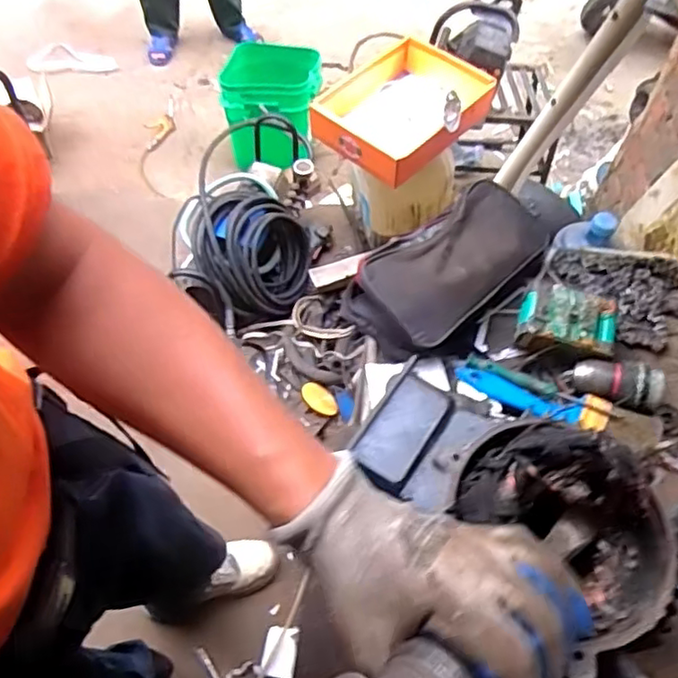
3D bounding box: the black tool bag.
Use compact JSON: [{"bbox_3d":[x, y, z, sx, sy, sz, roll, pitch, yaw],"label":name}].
[{"bbox_3d":[0.120,-0.075,0.669,0.232,0.062,0.128,-38,67,-23],"label":"black tool bag"}]

